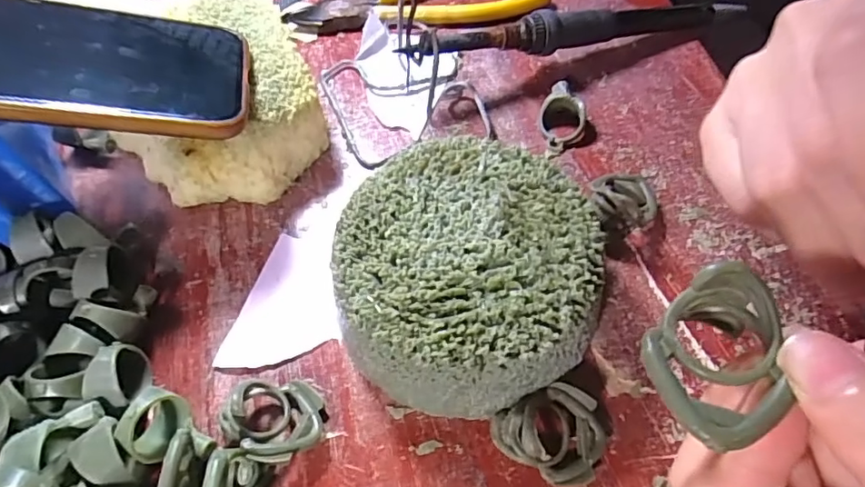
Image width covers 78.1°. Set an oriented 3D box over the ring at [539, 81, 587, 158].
[{"bbox_3d":[0.068,-0.067,0.276,0.022,0.014,0.044,13,61,10],"label":"ring"}]

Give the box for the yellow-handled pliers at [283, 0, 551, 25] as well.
[{"bbox_3d":[-0.010,-0.151,0.332,0.158,0.012,0.044,-8,60,-2],"label":"yellow-handled pliers"}]

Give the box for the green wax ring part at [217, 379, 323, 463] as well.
[{"bbox_3d":[-0.059,0.066,0.201,0.034,0.018,0.031,-1,60,2],"label":"green wax ring part"}]

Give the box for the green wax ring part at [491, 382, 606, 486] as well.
[{"bbox_3d":[0.043,0.067,0.193,0.038,0.021,0.033,21,63,14],"label":"green wax ring part"}]

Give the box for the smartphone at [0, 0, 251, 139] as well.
[{"bbox_3d":[-0.158,-0.075,0.210,0.159,0.007,0.078,2,50,-20],"label":"smartphone"}]

